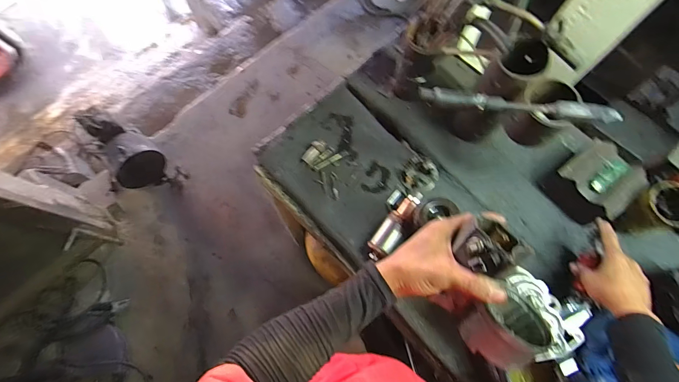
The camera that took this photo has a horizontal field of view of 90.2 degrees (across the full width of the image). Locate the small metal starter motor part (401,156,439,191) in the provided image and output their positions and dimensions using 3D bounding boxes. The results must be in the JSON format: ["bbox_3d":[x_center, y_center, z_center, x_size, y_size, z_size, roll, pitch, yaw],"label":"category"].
[{"bbox_3d":[0.176,-0.039,0.728,0.080,0.025,0.075,0,71,1],"label":"small metal starter motor part"}]

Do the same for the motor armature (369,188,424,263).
[{"bbox_3d":[0.107,0.063,0.686,0.058,0.060,0.167,28,74,10],"label":"motor armature"}]

